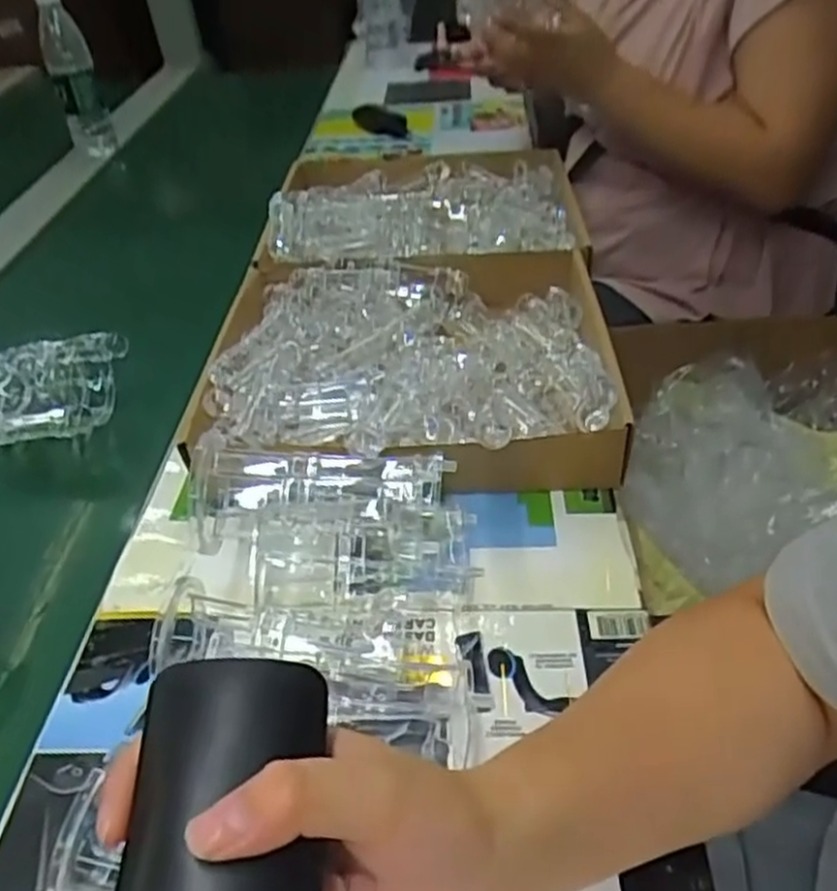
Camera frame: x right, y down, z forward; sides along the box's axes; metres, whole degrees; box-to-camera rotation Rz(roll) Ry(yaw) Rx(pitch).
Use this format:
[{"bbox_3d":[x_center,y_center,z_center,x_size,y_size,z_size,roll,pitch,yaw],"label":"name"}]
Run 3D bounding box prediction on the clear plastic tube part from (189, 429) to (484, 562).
[{"bbox_3d":[-0.050,0.034,0.445,0.159,0.057,0.062,7,39,-5],"label":"clear plastic tube part"}]

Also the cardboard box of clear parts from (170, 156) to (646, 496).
[{"bbox_3d":[0.003,-0.157,0.735,0.323,0.067,0.568,-3,39,3],"label":"cardboard box of clear parts"}]

